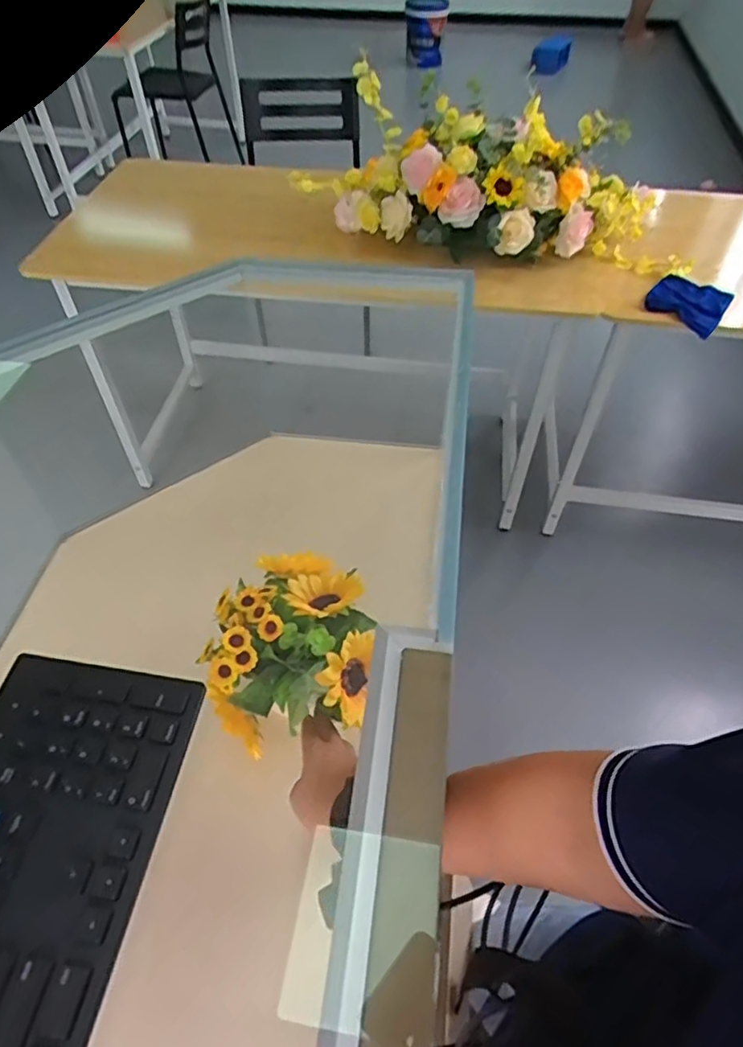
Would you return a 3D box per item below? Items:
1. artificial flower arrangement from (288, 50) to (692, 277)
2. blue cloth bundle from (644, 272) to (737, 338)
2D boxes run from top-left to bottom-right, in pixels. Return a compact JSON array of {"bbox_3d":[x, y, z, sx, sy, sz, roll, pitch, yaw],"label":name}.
[{"bbox_3d":[0.236,-0.689,1.212,0.807,0.221,0.314,20,54,15],"label":"artificial flower arrangement"},{"bbox_3d":[0.619,-0.431,1.205,0.150,0.047,0.123,29,57,21],"label":"blue cloth bundle"}]

